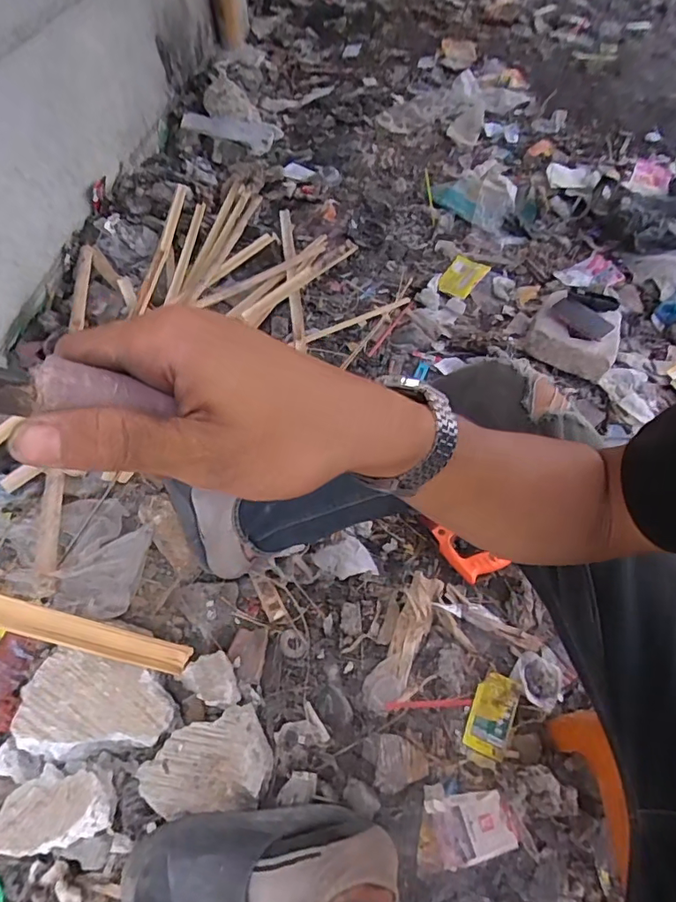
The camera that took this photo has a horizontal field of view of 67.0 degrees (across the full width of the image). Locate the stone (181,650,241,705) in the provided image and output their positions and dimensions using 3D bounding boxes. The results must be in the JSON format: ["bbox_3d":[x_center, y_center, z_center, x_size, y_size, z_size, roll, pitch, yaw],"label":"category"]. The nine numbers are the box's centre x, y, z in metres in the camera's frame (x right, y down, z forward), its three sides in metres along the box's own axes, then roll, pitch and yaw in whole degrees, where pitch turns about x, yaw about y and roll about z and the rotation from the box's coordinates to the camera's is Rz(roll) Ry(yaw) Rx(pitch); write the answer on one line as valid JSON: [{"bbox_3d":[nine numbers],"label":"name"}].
[{"bbox_3d":[-0.182,0.332,0.746,0.089,0.040,0.064,35,63,23],"label":"stone"}]

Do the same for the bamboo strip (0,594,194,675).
[{"bbox_3d":[-0.352,0.239,0.681,0.024,0.333,0.042,-27,43,37],"label":"bamboo strip"}]

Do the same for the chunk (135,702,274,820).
[{"bbox_3d":[-0.171,0.425,0.677,0.160,0.047,0.117,-23,57,-14],"label":"chunk"}]

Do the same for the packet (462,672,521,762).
[{"bbox_3d":[0.222,0.376,0.733,0.057,0.010,0.108,21,58,16],"label":"packet"}]

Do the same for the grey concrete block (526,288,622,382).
[{"bbox_3d":[0.524,-0.261,1.152,0.185,0.122,0.163,15,57,12],"label":"grey concrete block"}]

